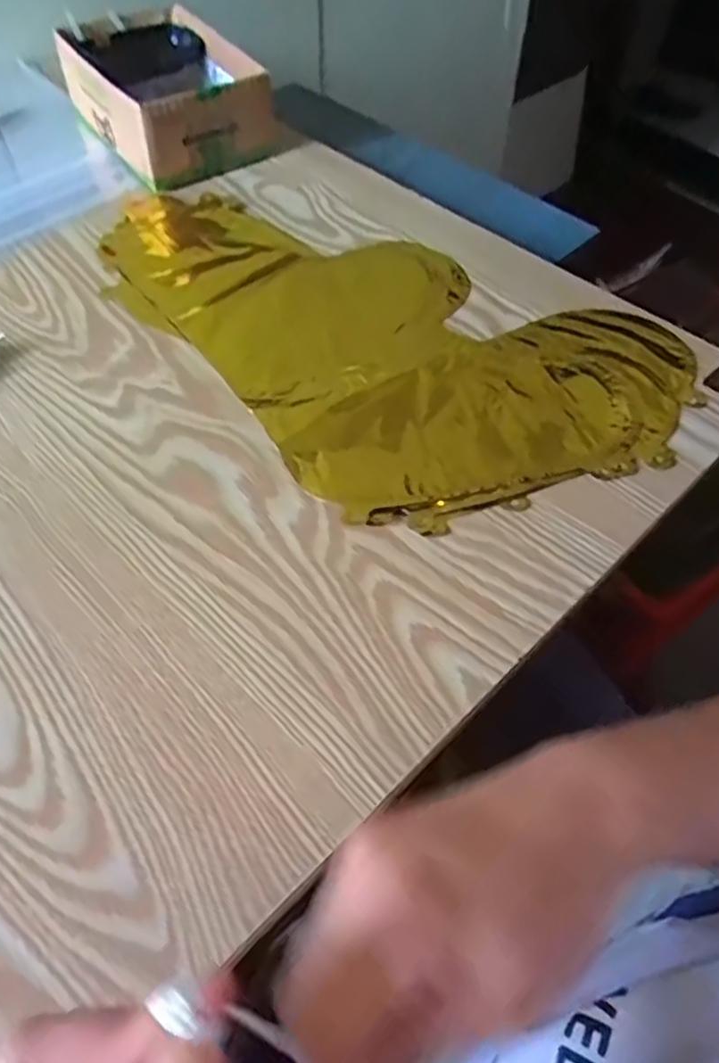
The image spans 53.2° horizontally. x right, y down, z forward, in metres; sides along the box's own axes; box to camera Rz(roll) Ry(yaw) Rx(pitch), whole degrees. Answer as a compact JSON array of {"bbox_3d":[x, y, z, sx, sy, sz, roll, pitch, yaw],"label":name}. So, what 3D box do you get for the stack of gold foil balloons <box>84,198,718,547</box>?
[{"bbox_3d":[-0.012,-0.139,0.500,0.446,0.013,0.245,27,59,18],"label":"stack of gold foil balloons"}]

